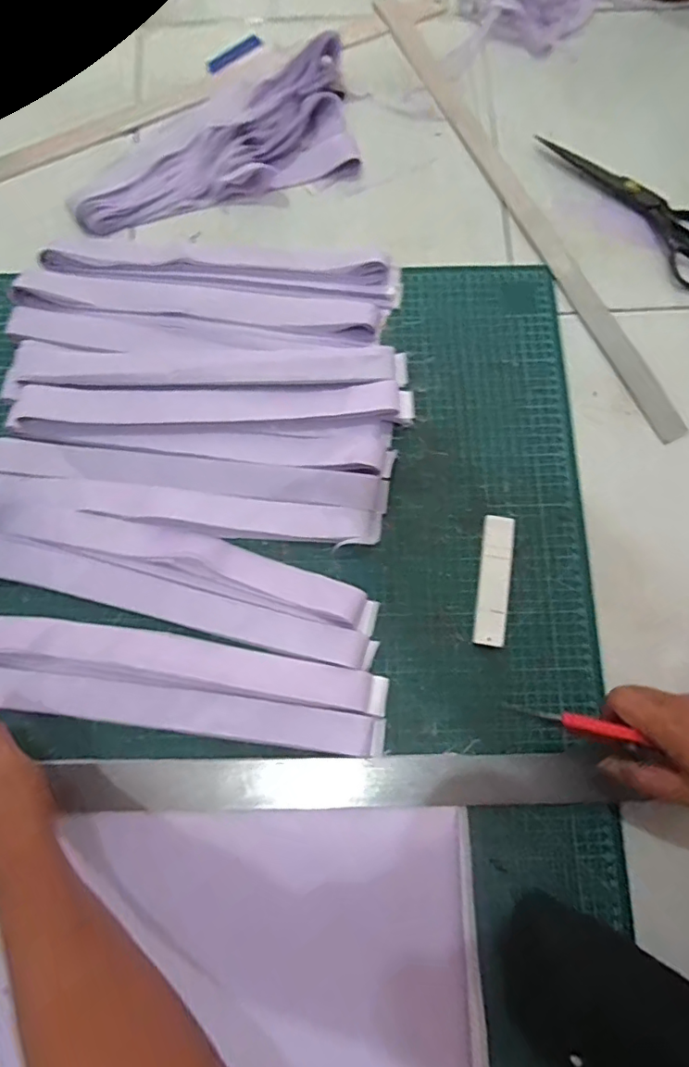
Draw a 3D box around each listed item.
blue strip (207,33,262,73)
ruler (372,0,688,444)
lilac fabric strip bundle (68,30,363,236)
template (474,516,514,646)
[{"bbox_3d":[-0.130,-0.562,0.613,0.071,0.006,0.019,-39,81,-7],"label":"blue strip"},{"bbox_3d":[0.187,-0.358,0.561,0.031,0.010,0.598,-27,80,-5],"label":"ruler"},{"bbox_3d":[-0.142,-0.426,0.569,0.316,0.028,0.151,-18,79,-3],"label":"lilac fabric strip bundle"},{"bbox_3d":[0.137,0.042,0.480,0.025,0.011,0.117,8,79,2],"label":"template"}]

